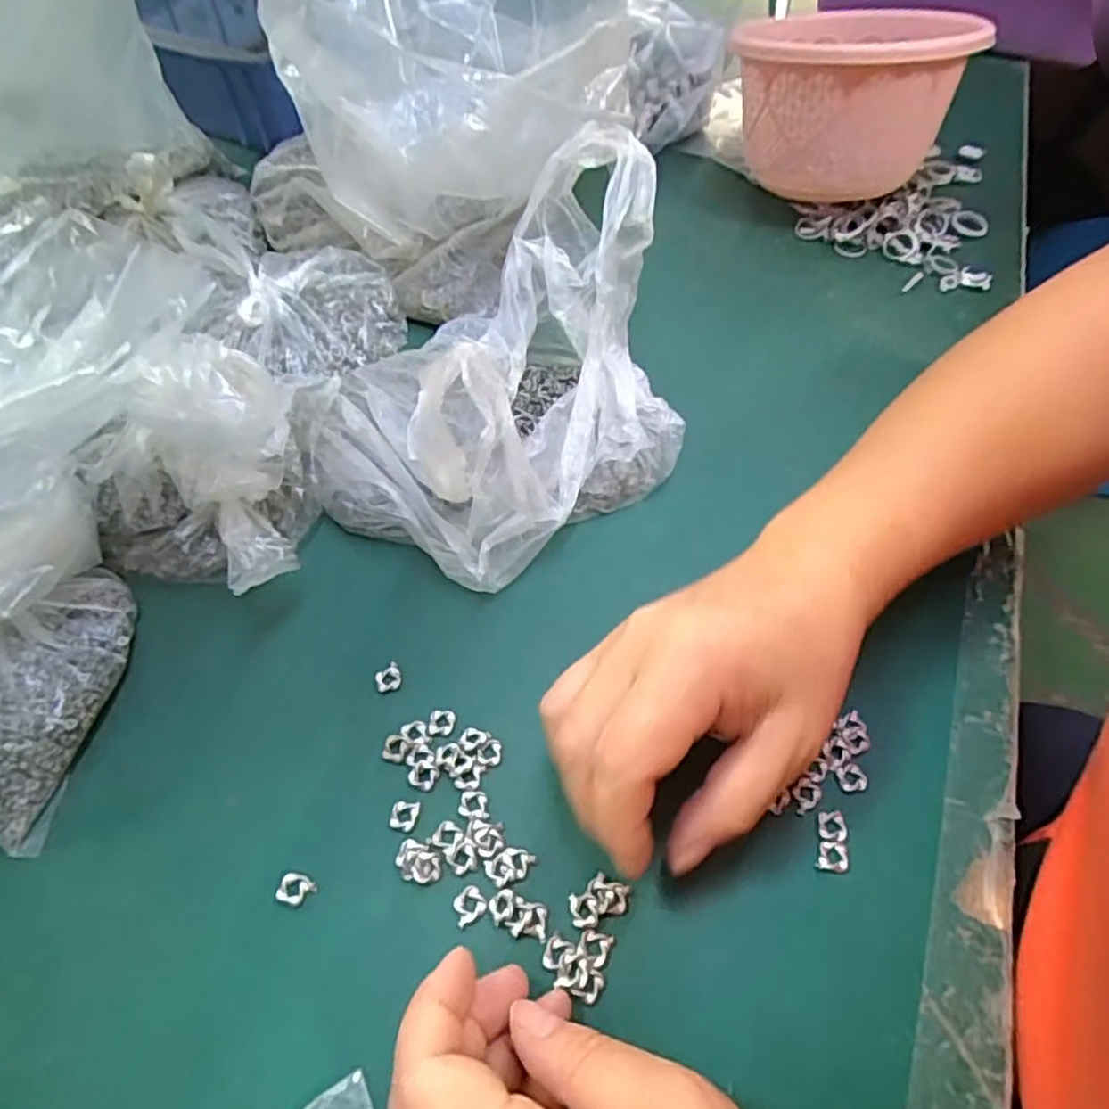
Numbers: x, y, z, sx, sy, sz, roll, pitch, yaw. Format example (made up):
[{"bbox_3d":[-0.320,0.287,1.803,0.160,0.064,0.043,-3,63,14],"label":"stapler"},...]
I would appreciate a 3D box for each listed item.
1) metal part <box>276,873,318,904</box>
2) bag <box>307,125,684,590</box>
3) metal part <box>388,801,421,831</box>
[{"bbox_3d":[-0.090,0.117,0.248,0.013,0.004,0.009,13,56,8],"label":"metal part"},{"bbox_3d":[-0.033,-0.093,0.337,0.183,0.098,0.190,-12,56,-9],"label":"bag"},{"bbox_3d":[-0.056,0.096,0.262,0.010,0.004,0.011,9,56,5],"label":"metal part"}]

